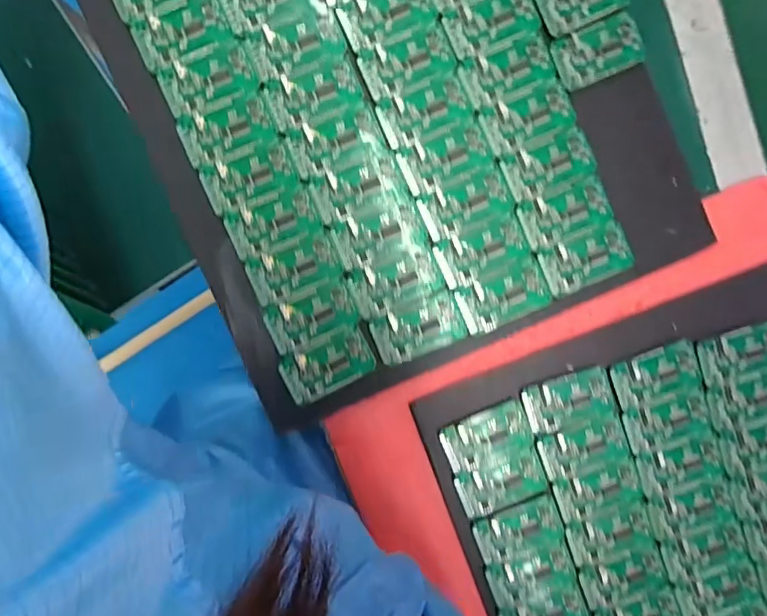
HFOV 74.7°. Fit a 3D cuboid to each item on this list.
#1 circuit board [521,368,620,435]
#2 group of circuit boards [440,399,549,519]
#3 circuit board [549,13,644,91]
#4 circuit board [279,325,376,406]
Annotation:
[{"bbox_3d":[0.161,0.079,0.432,0.075,0.009,0.042,-16,95,-4],"label":"circuit board"},{"bbox_3d":[0.096,0.131,0.434,0.073,0.012,0.082,-21,95,-3],"label":"group of circuit boards"},{"bbox_3d":[0.179,-0.212,0.414,0.072,0.007,0.043,-24,95,-3],"label":"circuit board"},{"bbox_3d":[-0.046,0.048,0.419,0.074,0.006,0.044,-24,95,-3],"label":"circuit board"}]

